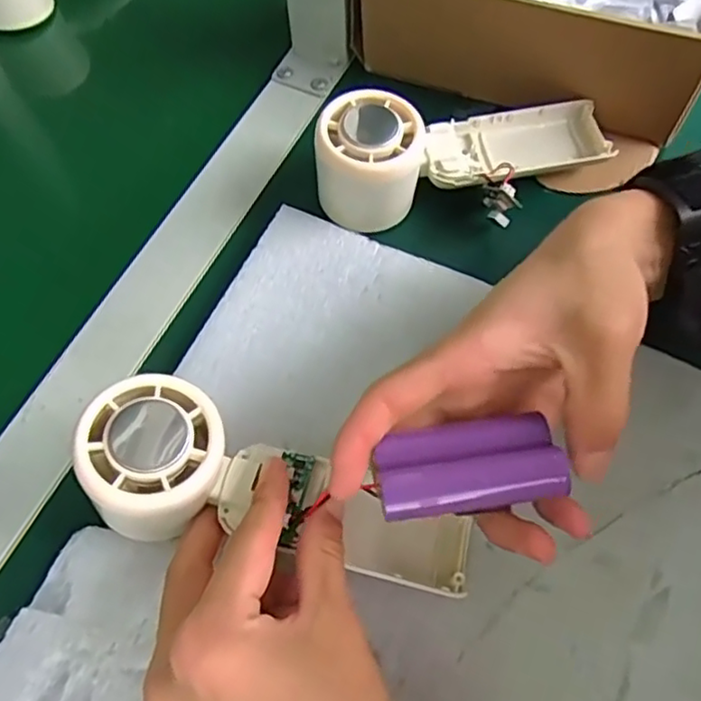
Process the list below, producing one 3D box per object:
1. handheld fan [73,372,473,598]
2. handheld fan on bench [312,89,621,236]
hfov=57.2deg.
[{"bbox_3d":[-0.028,0.061,0.259,0.162,0.032,0.058,26,65,-16],"label":"handheld fan"},{"bbox_3d":[0.064,-0.106,0.344,0.159,0.049,0.065,-11,64,-2],"label":"handheld fan on bench"}]

